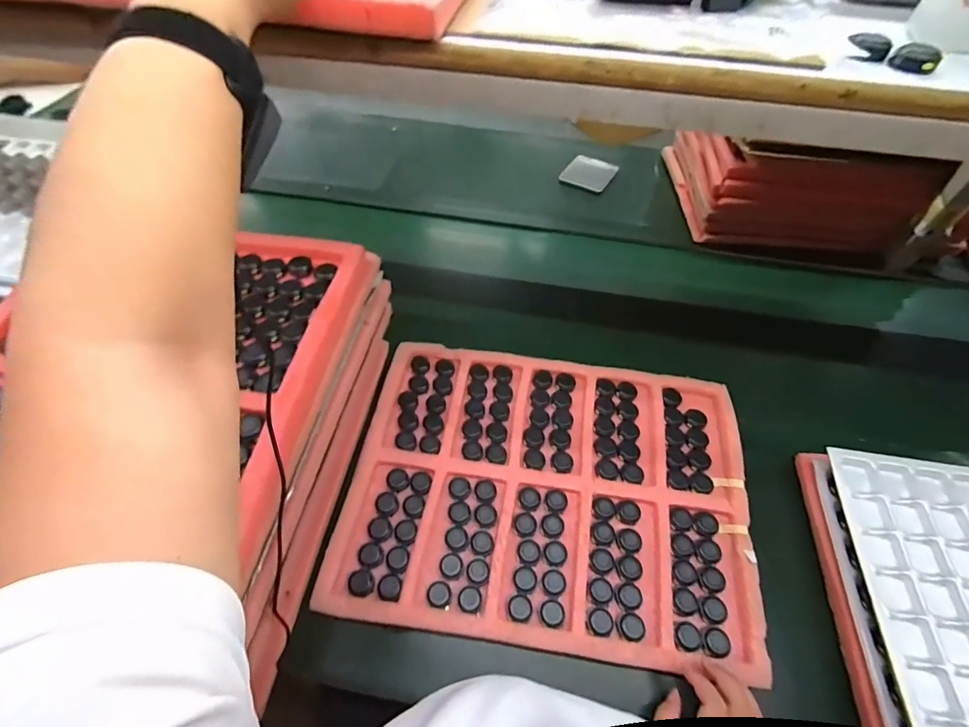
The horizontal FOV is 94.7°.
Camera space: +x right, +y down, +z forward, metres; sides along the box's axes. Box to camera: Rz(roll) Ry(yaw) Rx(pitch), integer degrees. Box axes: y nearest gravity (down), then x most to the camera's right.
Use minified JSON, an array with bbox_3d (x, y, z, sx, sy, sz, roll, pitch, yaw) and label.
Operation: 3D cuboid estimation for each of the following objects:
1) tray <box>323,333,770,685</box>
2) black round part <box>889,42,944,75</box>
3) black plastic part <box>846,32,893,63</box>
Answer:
[{"bbox_3d":[0.081,0.152,0.585,0.490,0.031,0.373,8,53,4],"label":"tray"},{"bbox_3d":[0.322,-0.228,0.334,0.030,0.015,0.015,37,60,24],"label":"black round part"},{"bbox_3d":[0.298,-0.245,0.346,0.030,0.017,0.020,32,58,21],"label":"black plastic part"}]

